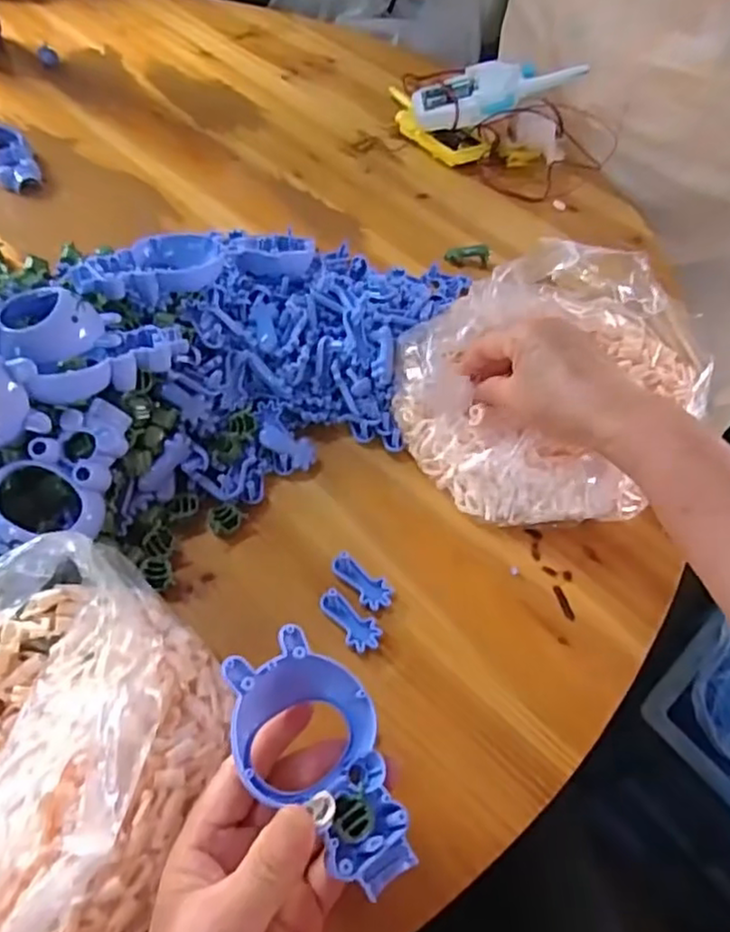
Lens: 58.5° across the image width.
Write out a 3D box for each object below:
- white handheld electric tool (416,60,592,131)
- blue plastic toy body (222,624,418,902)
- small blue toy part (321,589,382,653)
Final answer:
[{"bbox_3d":[0.132,-0.376,0.652,0.163,0.029,0.060,-11,51,9],"label":"white handheld electric tool"},{"bbox_3d":[-0.023,0.119,0.267,0.059,0.026,0.100,-2,64,-32],"label":"blue plastic toy body"},{"bbox_3d":[-0.007,0.084,0.361,0.019,0.009,0.038,-29,60,-25],"label":"small blue toy part"}]

